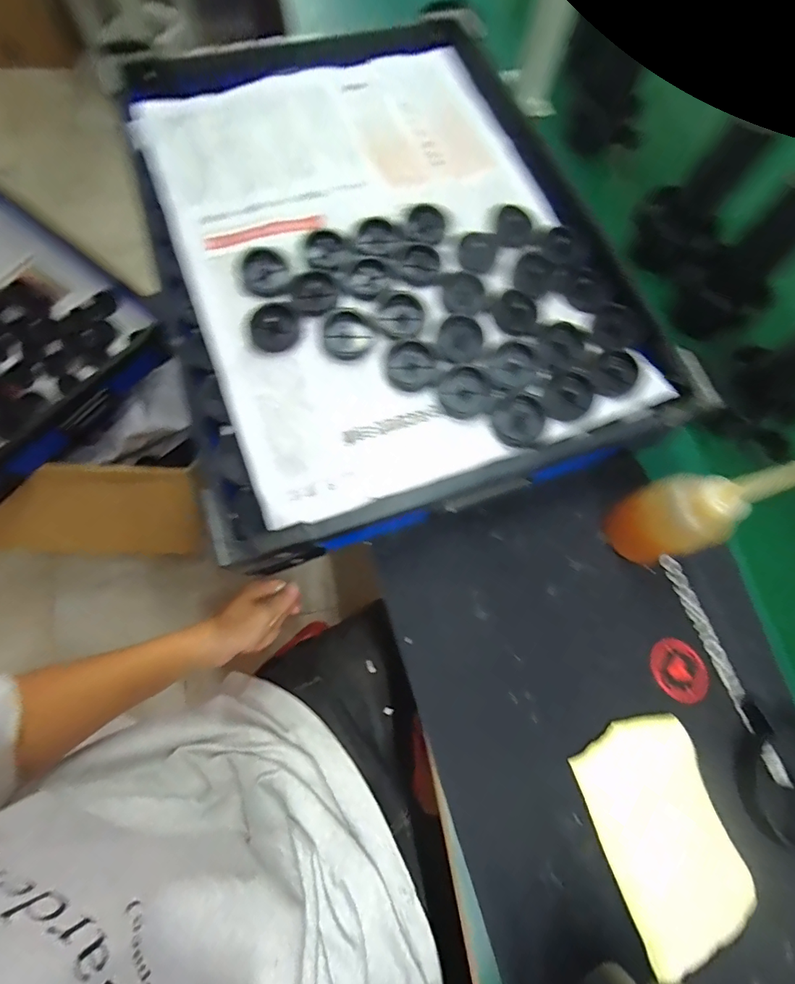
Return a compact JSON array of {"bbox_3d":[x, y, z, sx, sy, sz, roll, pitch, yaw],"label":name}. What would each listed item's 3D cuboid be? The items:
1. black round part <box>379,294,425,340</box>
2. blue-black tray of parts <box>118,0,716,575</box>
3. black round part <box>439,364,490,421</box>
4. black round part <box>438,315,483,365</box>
[{"bbox_3d":[0.004,-0.170,0.420,0.042,0.007,0.044,2,68,-5],"label":"black round part"},{"bbox_3d":[-0.020,-0.277,0.471,0.461,0.069,0.635,-17,71,-6],"label":"blue-black tray of parts"},{"bbox_3d":[0.060,-0.092,0.395,0.041,0.011,0.045,2,68,-5],"label":"black round part"},{"bbox_3d":[0.060,-0.146,0.415,0.041,0.008,0.050,9,68,-2],"label":"black round part"}]

